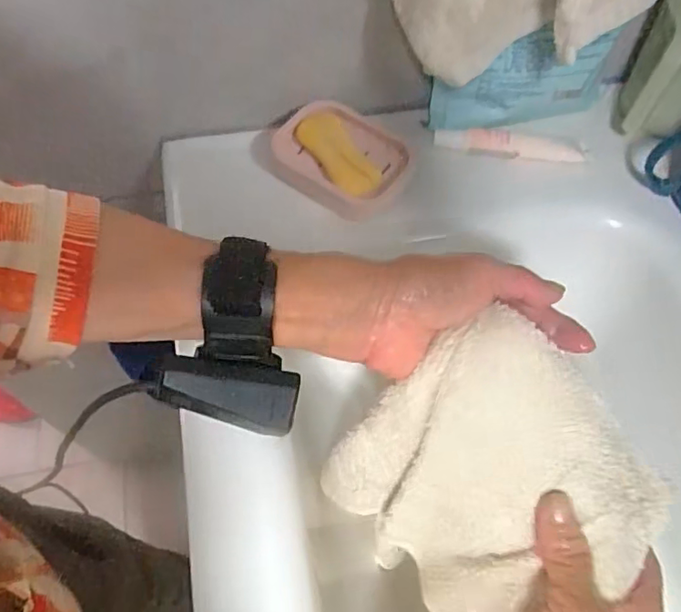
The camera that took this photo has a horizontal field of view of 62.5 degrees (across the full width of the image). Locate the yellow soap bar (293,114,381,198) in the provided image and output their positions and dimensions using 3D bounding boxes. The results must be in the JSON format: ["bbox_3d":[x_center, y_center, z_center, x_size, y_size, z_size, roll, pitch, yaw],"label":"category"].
[{"bbox_3d":[-0.004,-0.124,0.458,0.036,0.017,0.091,-32,66,-17],"label":"yellow soap bar"}]

